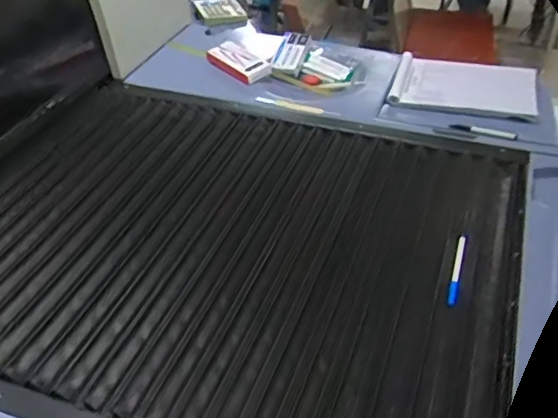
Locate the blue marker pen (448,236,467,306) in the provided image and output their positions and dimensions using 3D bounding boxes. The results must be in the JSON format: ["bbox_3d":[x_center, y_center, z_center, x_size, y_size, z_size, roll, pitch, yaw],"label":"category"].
[{"bbox_3d":[0.278,0.092,0.916,0.013,0.014,0.141,12,42,15],"label":"blue marker pen"}]

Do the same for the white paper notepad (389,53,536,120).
[{"bbox_3d":[0.412,-0.280,1.322,0.314,0.033,0.234,9,42,21],"label":"white paper notepad"}]

